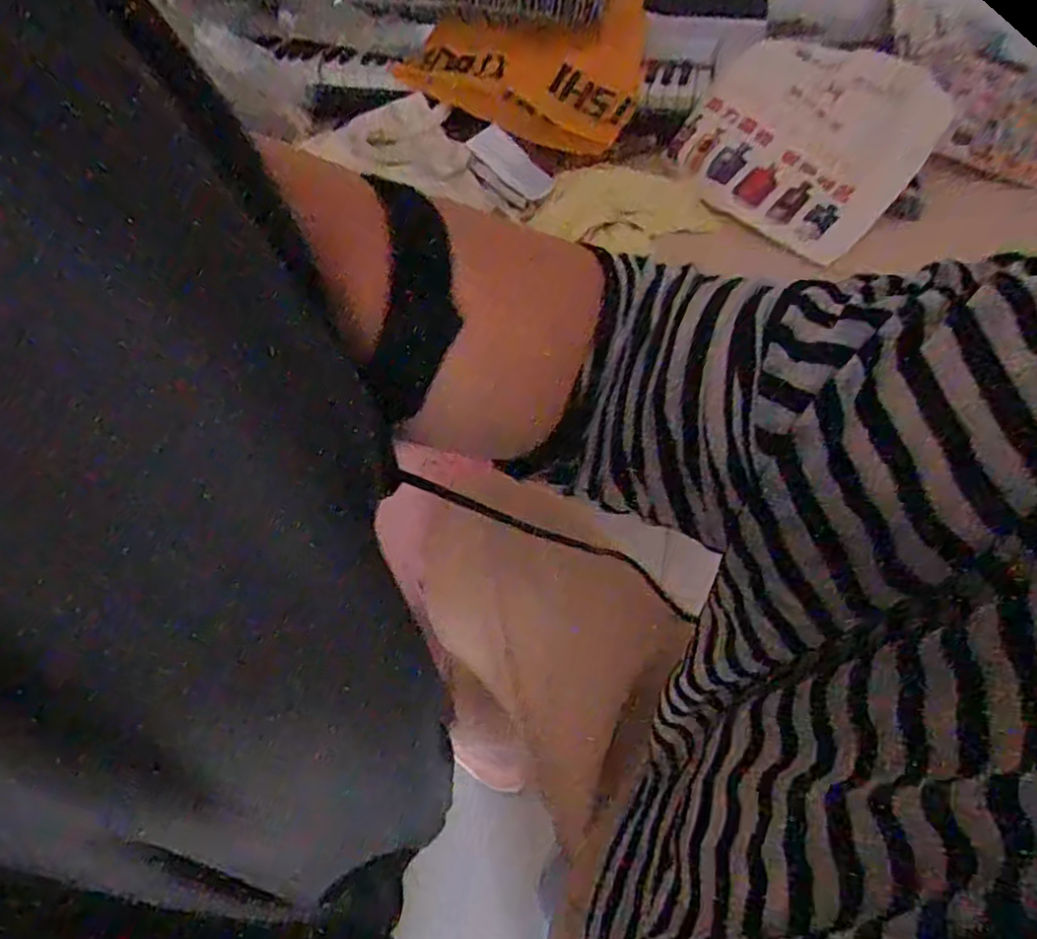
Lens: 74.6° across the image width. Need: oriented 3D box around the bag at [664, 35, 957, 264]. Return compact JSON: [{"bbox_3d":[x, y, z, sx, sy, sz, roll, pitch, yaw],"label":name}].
[{"bbox_3d":[0.439,-0.500,1.010,0.305,0.128,0.422,32,59,26],"label":"bag"}]

